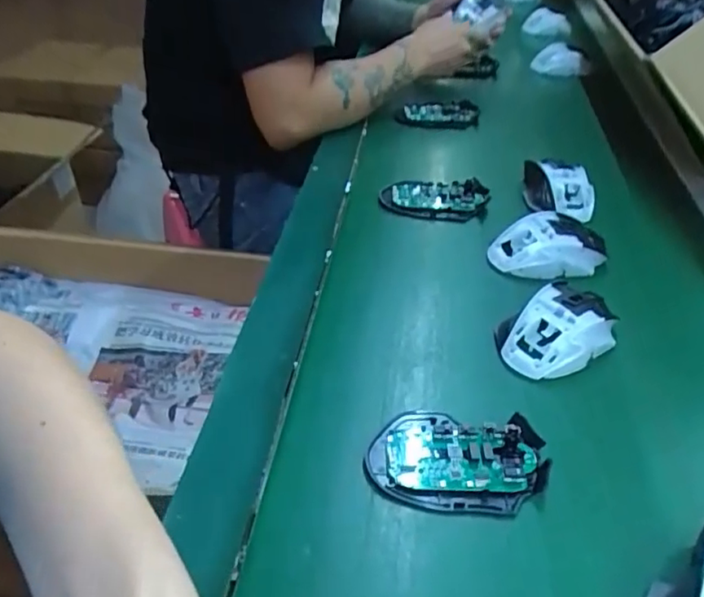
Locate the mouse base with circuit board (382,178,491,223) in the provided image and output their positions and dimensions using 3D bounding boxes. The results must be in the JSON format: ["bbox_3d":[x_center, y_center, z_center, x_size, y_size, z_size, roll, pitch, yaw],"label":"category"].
[{"bbox_3d":[0.090,-0.109,0.630,0.112,0.028,0.054,11,41,8],"label":"mouse base with circuit board"}]

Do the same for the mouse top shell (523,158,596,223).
[{"bbox_3d":[0.226,-0.121,0.635,0.078,0.033,0.076,15,42,13],"label":"mouse top shell"}]

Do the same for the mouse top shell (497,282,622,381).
[{"bbox_3d":[0.171,0.021,0.473,0.109,0.034,0.069,-17,45,-22],"label":"mouse top shell"}]

